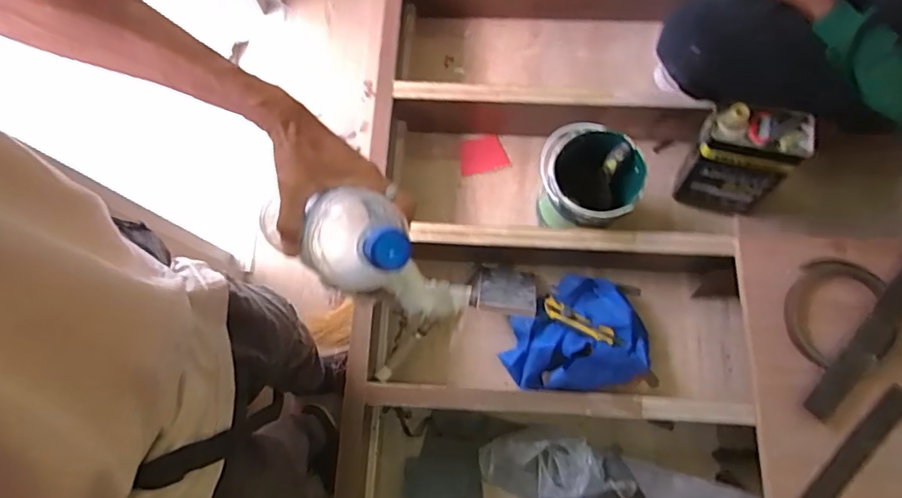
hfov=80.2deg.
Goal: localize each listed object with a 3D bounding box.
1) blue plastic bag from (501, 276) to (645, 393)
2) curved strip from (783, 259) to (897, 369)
[{"bbox_3d":[0.241,0.187,1.046,0.264,0.094,0.224,-36,77,-7],"label":"blue plastic bag"},{"bbox_3d":[0.666,0.104,0.917,0.175,0.025,0.174,-7,76,0],"label":"curved strip"}]

